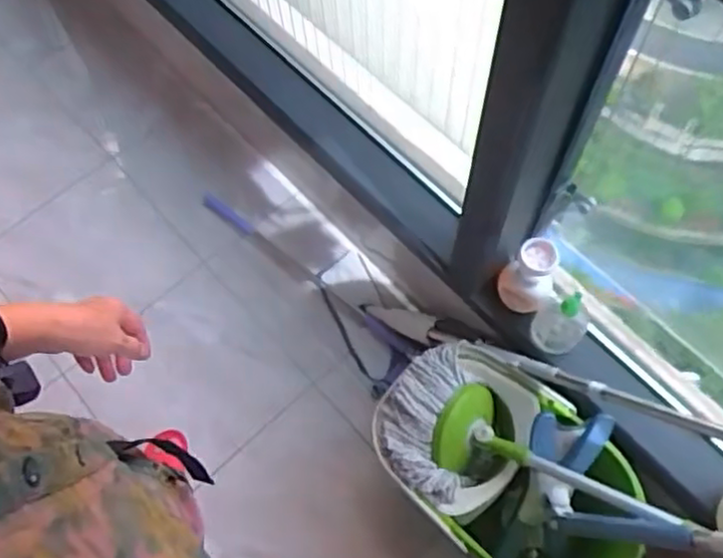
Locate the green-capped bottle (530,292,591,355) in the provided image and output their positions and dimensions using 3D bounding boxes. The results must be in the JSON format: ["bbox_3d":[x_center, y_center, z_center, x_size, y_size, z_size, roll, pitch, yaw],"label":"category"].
[{"bbox_3d":[0.343,0.068,1.191,0.085,0.135,0.081,-1,66,3],"label":"green-capped bottle"}]

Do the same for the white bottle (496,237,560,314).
[{"bbox_3d":[0.284,-0.007,1.195,0.094,0.141,0.080,21,69,12],"label":"white bottle"}]

